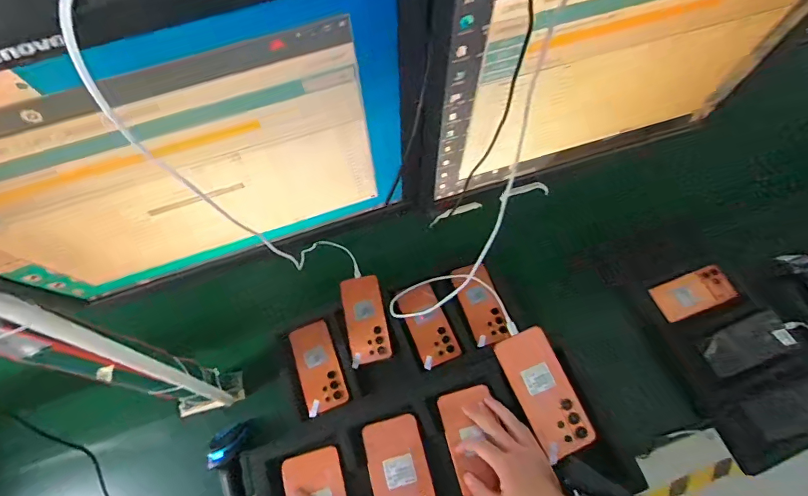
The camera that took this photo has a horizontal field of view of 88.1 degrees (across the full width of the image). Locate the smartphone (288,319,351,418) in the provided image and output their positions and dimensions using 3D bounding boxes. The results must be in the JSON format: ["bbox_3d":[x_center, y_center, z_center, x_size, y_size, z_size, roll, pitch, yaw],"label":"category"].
[{"bbox_3d":[-0.168,0.233,0.826,0.081,0.010,0.172,-21,64,-8],"label":"smartphone"}]

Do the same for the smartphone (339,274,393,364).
[{"bbox_3d":[-0.077,0.143,0.847,0.082,0.012,0.171,-15,74,1],"label":"smartphone"}]

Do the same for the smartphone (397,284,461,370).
[{"bbox_3d":[0.050,0.154,0.840,0.076,0.013,0.157,-20,63,-8],"label":"smartphone"}]

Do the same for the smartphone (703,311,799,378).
[{"bbox_3d":[0.610,0.171,0.744,0.137,0.013,0.072,-31,66,11],"label":"smartphone"}]

